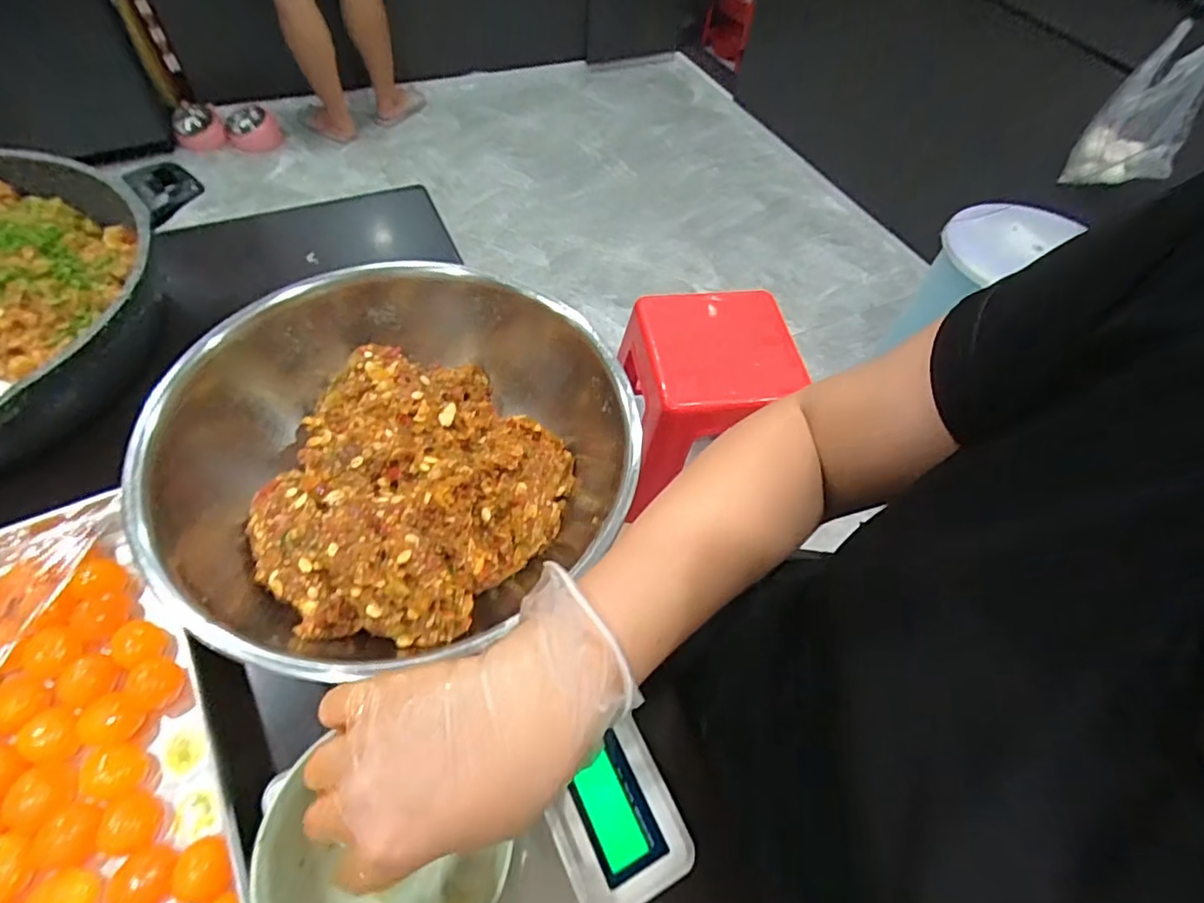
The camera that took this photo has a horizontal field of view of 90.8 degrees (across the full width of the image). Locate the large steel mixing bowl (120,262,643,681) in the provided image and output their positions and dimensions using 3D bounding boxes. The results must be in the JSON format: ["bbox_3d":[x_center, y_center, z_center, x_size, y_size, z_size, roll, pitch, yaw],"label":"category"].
[{"bbox_3d":[-0.151,0.003,0.429,0.272,0.101,0.291,2,56,-3],"label":"large steel mixing bowl"}]

